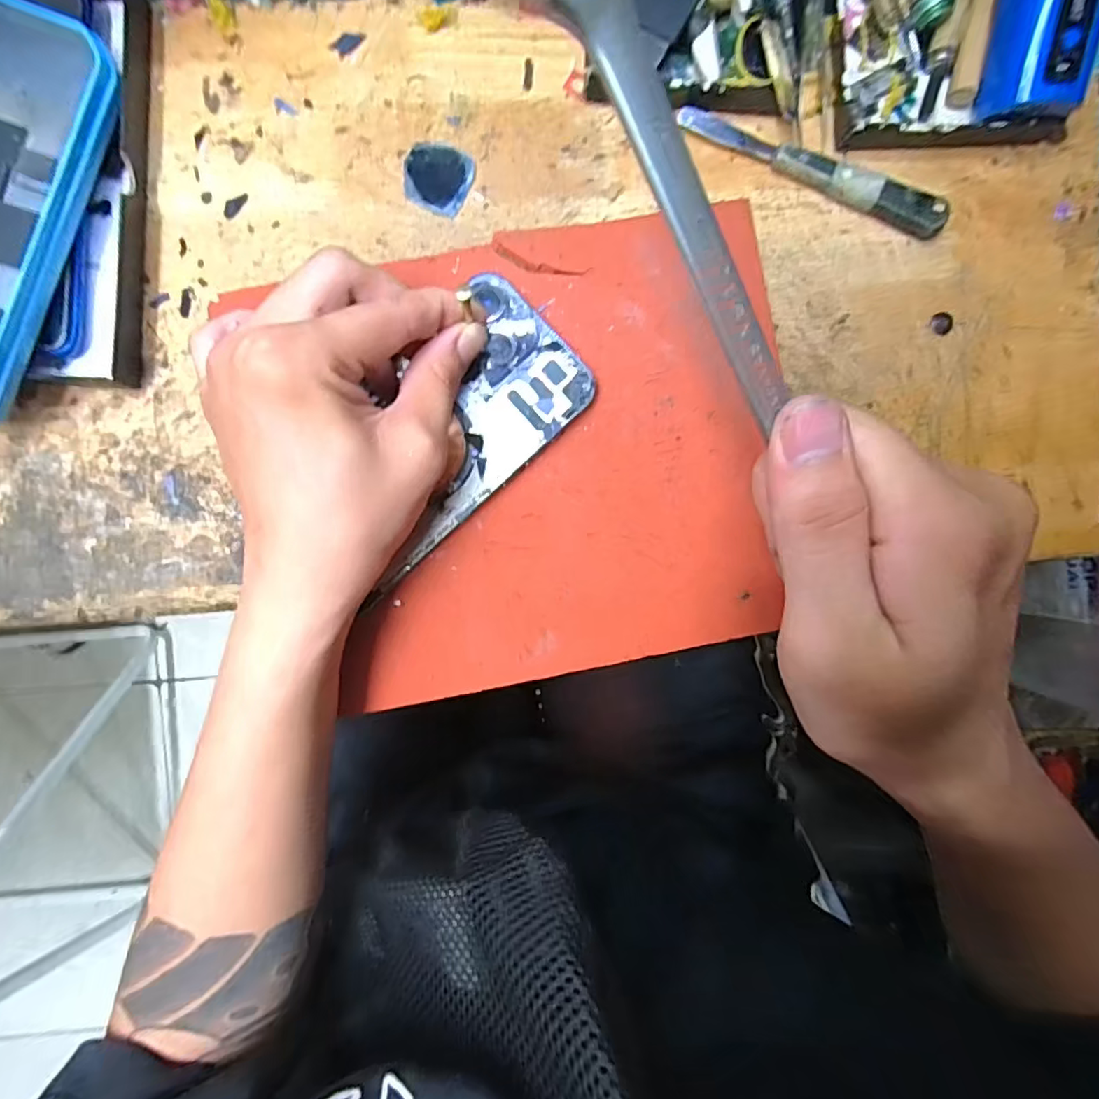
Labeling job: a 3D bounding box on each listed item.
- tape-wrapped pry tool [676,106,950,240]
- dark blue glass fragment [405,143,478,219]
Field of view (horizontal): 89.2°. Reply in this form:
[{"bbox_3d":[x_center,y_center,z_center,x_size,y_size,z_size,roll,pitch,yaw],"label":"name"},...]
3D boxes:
[{"bbox_3d":[0.122,-0.177,0.258,0.129,0.012,0.016,24,90,-2],"label":"tape-wrapped pry tool"},{"bbox_3d":[-0.052,-0.172,0.257,0.031,0.004,0.030,20,90,-2],"label":"dark blue glass fragment"}]

